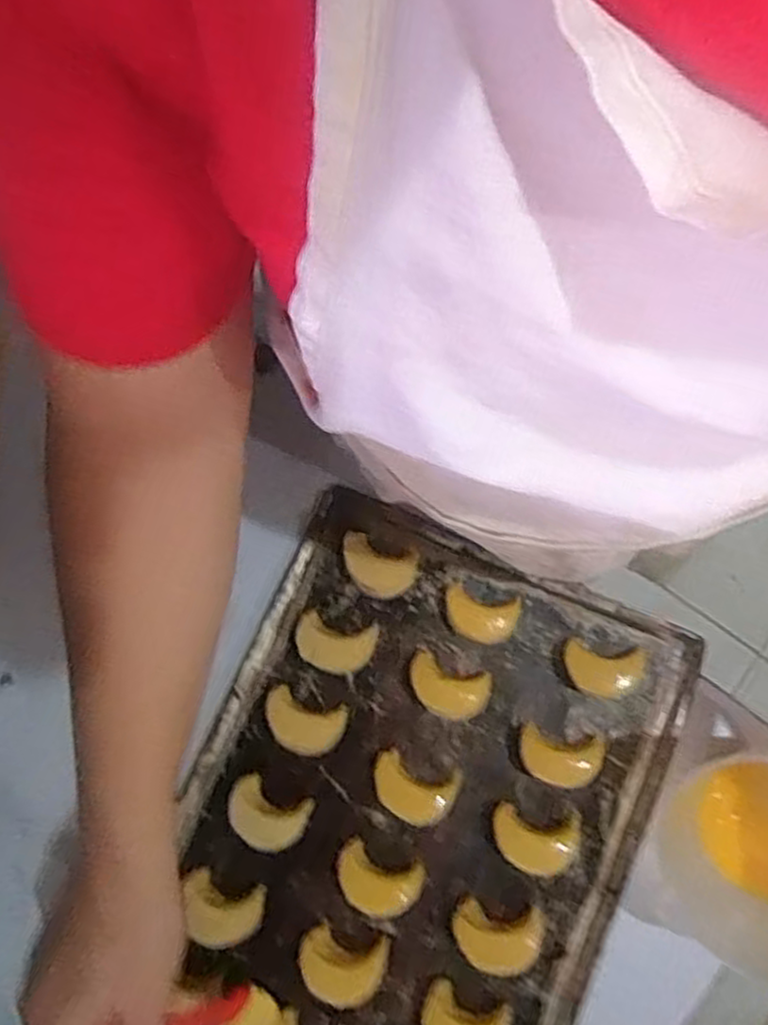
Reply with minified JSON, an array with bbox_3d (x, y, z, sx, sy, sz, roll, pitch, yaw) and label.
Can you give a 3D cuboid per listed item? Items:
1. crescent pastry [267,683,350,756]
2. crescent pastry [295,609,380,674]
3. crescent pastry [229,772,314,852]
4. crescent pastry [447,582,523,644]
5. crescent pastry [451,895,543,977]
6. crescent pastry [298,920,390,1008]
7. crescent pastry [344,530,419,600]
[{"bbox_3d":[-0.064,0.167,0.577,0.063,0.013,0.045,16,78,8],"label":"crescent pastry"},{"bbox_3d":[-0.039,0.105,0.581,0.061,0.022,0.043,14,75,3],"label":"crescent pastry"},{"bbox_3d":[-0.090,0.230,0.556,0.061,0.013,0.045,22,79,9],"label":"crescent pastry"},{"bbox_3d":[0.075,0.080,0.571,0.056,0.018,0.039,15,78,8],"label":"crescent pastry"},{"bbox_3d":[0.080,0.302,0.519,0.061,0.013,0.042,8,77,6],"label":"crescent pastry"},{"bbox_3d":[-0.030,0.328,0.529,0.063,0.026,0.042,13,77,7],"label":"crescent pastry"},{"bbox_3d":[-0.006,0.044,0.598,0.063,0.015,0.045,15,78,8],"label":"crescent pastry"}]

